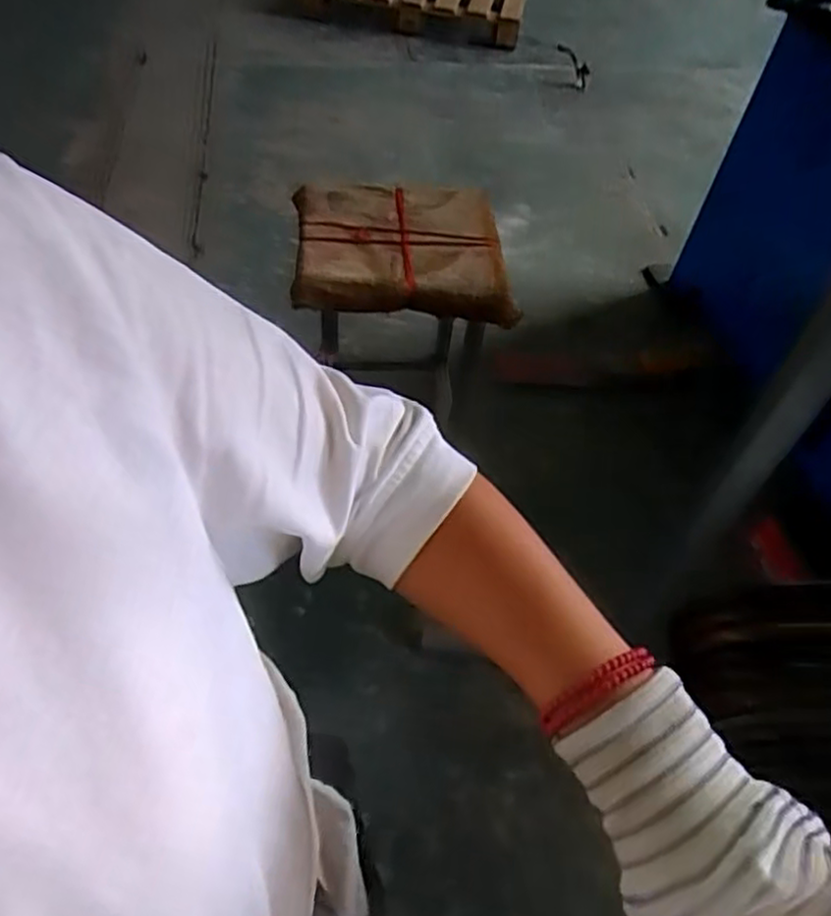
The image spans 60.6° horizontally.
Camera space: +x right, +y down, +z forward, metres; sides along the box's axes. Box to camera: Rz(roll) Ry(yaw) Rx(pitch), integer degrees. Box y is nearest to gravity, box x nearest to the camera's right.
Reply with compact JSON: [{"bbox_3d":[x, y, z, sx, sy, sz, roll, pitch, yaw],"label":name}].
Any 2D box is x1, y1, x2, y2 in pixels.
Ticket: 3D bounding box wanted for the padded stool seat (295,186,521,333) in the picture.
[{"bbox_3d":[-0.024,-0.388,1.286,0.374,0.085,0.342,-1,52,-6],"label":"padded stool seat"}]

